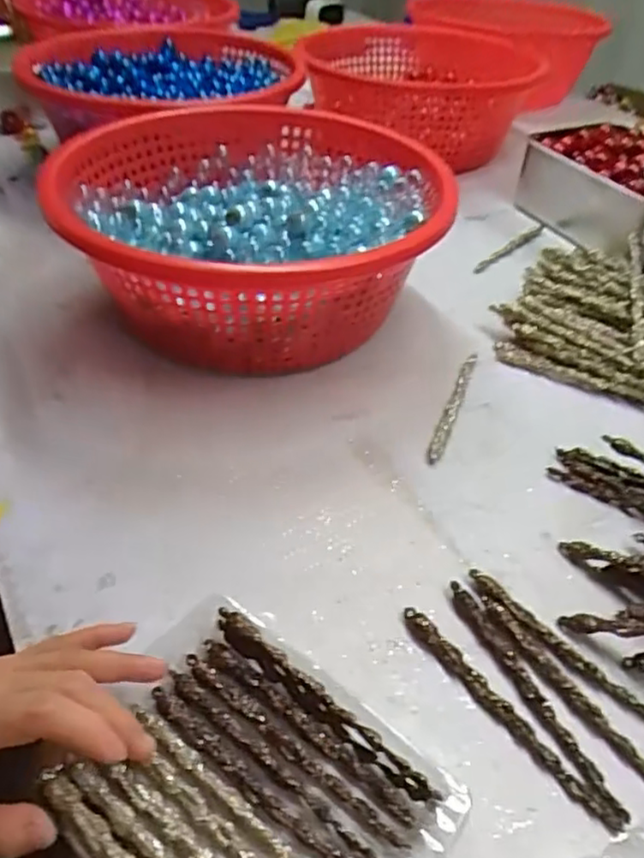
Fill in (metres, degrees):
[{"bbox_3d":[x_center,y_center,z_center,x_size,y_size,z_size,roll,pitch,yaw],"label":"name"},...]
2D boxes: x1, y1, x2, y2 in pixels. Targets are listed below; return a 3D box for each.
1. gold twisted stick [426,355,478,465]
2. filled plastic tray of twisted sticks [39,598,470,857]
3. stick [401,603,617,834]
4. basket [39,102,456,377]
[{"bbox_3d":[0.115,-0.019,0.569,0.012,0.013,0.145,18,46,14],"label":"gold twisted stick"},{"bbox_3d":[-0.033,0.181,0.327,0.172,0.027,0.147,29,49,24],"label":"filled plastic tray of twisted sticks"},{"bbox_3d":[0.103,0.159,0.369,0.012,0.005,0.150,-28,52,-28],"label":"stick"},{"bbox_3d":[-0.067,-0.185,0.636,0.336,0.142,0.352,0,44,-4],"label":"basket"}]

